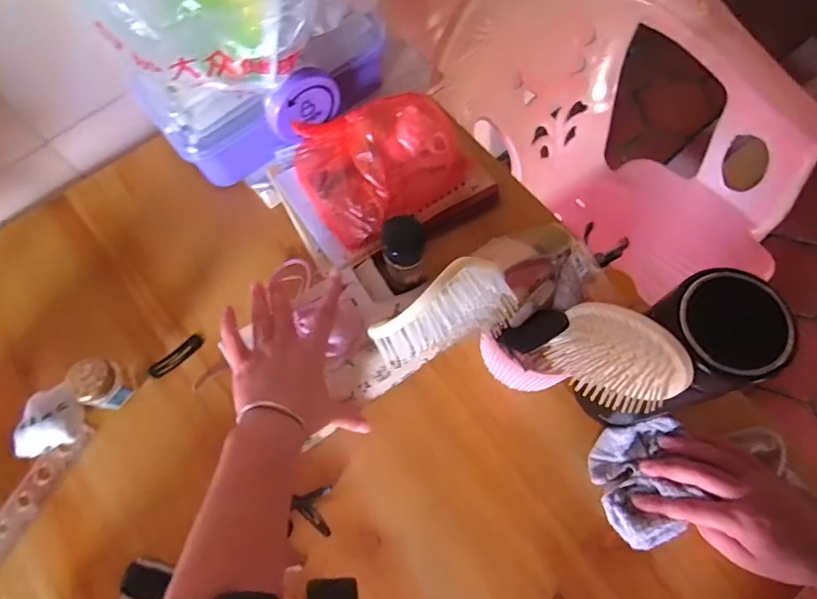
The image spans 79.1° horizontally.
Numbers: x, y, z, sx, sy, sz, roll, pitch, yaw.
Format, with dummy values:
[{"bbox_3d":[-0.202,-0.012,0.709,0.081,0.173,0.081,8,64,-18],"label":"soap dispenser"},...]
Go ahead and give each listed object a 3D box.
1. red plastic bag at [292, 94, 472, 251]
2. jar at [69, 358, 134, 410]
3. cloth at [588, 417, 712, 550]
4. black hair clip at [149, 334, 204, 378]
[{"bbox_3d":[-0.028,-0.145,0.497,0.161,0.069,0.118,-35,73,-10],"label":"red plastic bag"},{"bbox_3d":[-0.285,0.081,0.466,0.033,0.059,0.040,13,71,6],"label":"jar"},{"bbox_3d":[0.206,0.160,0.431,0.077,0.027,0.098,-11,70,-2],"label":"cloth"},{"bbox_3d":[-0.235,0.057,0.501,0.058,0.010,0.017,-41,74,-12],"label":"black hair clip"}]

